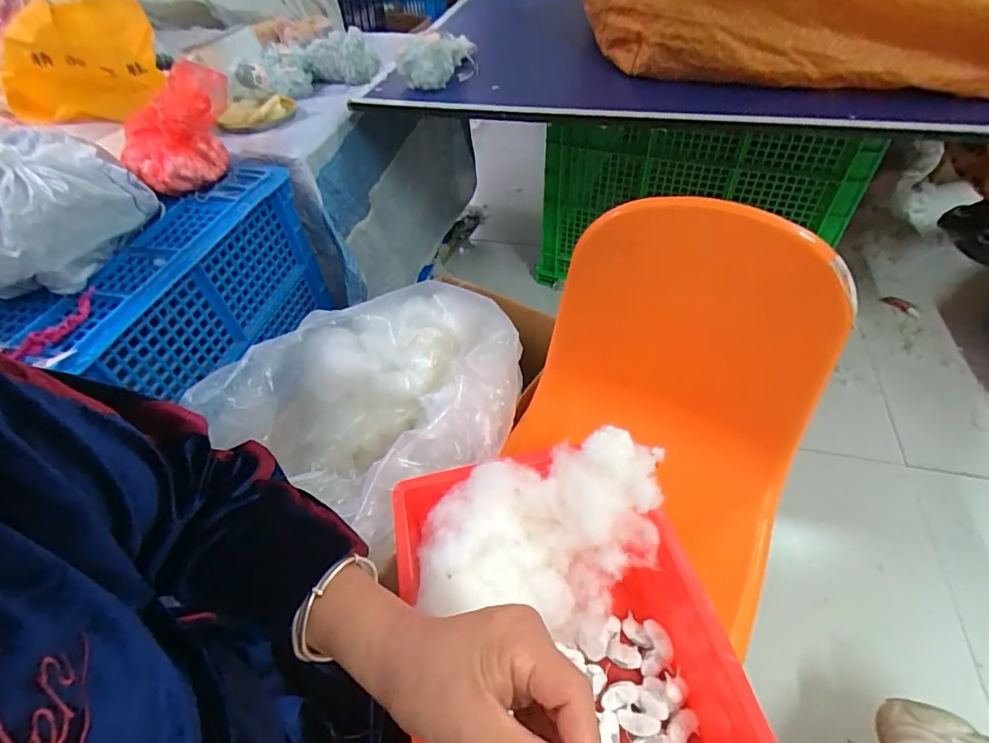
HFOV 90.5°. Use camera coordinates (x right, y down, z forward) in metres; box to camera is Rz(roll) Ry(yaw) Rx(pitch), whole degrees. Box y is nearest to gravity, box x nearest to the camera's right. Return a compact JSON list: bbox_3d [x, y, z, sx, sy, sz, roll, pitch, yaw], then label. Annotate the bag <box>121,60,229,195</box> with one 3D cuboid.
[{"bbox_3d":[-0.432,-0.339,0.678,0.105,0.100,0.177,3,49,7],"label":"bag"}]

